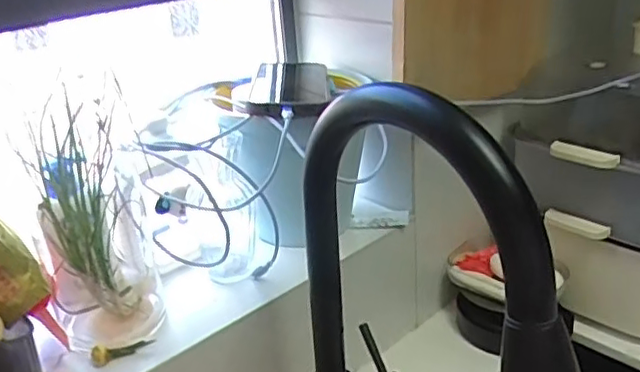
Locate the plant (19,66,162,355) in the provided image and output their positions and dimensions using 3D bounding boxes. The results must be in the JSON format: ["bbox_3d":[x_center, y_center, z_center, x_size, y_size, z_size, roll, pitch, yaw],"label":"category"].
[{"bbox_3d":[-0.201,0.023,0.555,0.087,0.236,0.094,-15,27,-20],"label":"plant"}]

